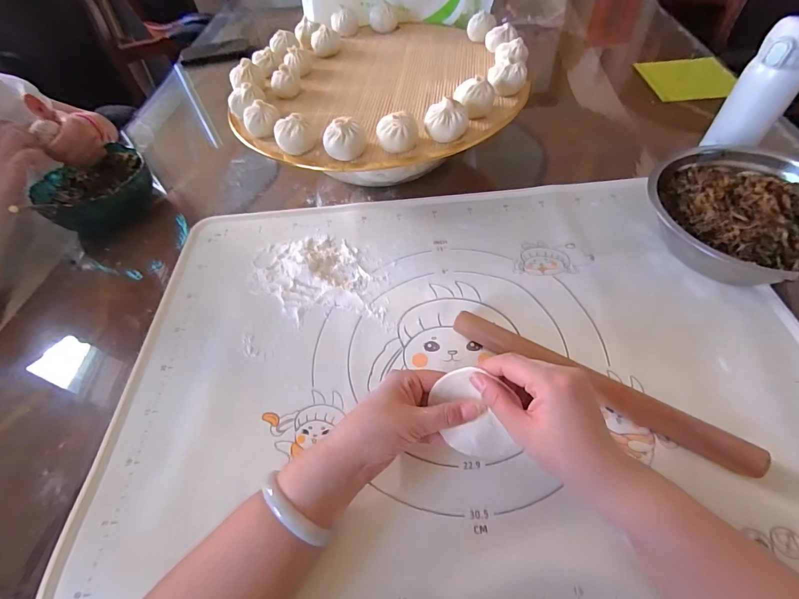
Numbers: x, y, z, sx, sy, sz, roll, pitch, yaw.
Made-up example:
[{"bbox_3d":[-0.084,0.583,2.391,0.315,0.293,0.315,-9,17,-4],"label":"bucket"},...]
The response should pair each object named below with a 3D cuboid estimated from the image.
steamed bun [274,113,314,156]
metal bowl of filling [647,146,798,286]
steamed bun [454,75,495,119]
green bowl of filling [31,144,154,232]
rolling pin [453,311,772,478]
[{"bbox_3d":[-0.118,-0.184,0.429,0.039,0.033,0.039,-20,55,-9],"label":"steamed bun"},{"bbox_3d":[0.389,-0.088,0.433,0.203,0.077,0.198,-2,54,3],"label":"metal bowl of filling"},{"bbox_3d":[0.086,-0.232,0.441,0.034,0.035,0.038,-37,59,-20],"label":"steamed bun"},{"bbox_3d":[-0.443,-0.161,0.574,0.143,0.066,0.138,-2,54,3],"label":"green bowl of filling"},{"bbox_3d":[0.175,0.077,0.357,0.270,0.027,0.023,26,60,22],"label":"rolling pin"}]

